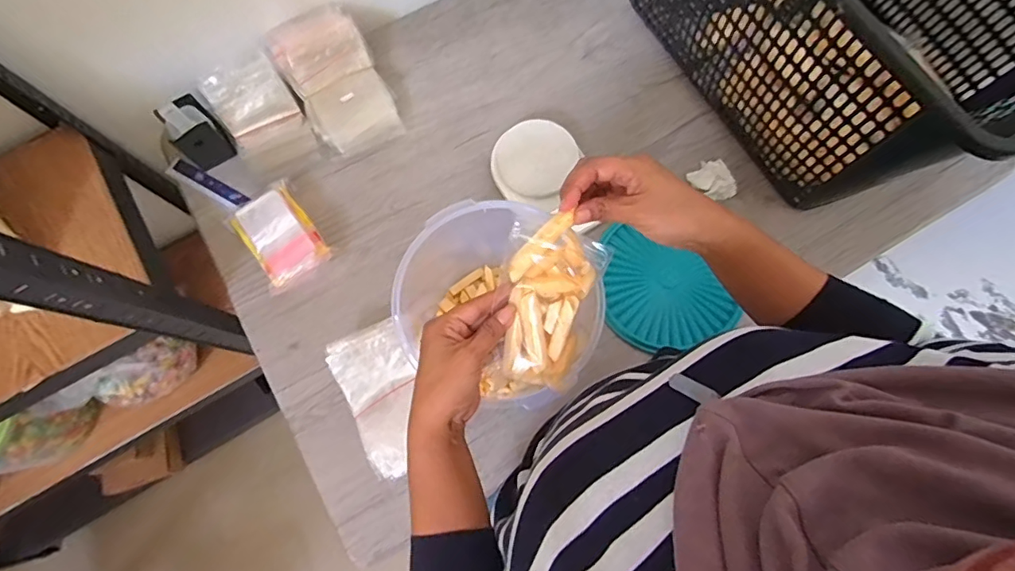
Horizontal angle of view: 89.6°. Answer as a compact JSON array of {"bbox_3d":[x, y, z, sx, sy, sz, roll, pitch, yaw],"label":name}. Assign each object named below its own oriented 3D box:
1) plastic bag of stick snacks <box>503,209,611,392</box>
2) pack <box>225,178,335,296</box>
[{"bbox_3d":[0.040,0.017,0.454,0.081,0.033,0.154,7,102,1],"label":"plastic bag of stick snacks"},{"bbox_3d":[-0.306,-0.064,0.692,0.090,0.048,0.144,-36,79,-8],"label":"pack"}]

